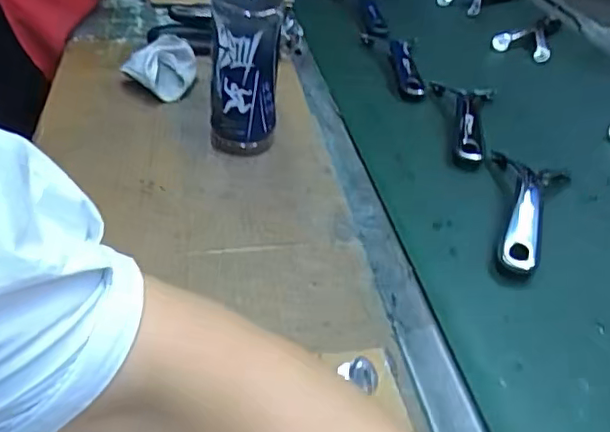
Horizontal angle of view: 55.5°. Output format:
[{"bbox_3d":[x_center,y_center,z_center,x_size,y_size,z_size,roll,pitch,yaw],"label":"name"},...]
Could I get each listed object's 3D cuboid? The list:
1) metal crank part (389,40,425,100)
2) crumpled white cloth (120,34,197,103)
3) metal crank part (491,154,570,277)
[{"bbox_3d":[0.138,-0.202,0.799,0.033,0.026,0.160,4,37,-1],"label":"metal crank part"},{"bbox_3d":[-0.179,-0.182,0.716,0.086,0.050,0.077,-5,38,-13],"label":"crumpled white cloth"},{"bbox_3d":[0.210,-0.015,0.553,0.075,0.026,0.190,17,38,16],"label":"metal crank part"}]

